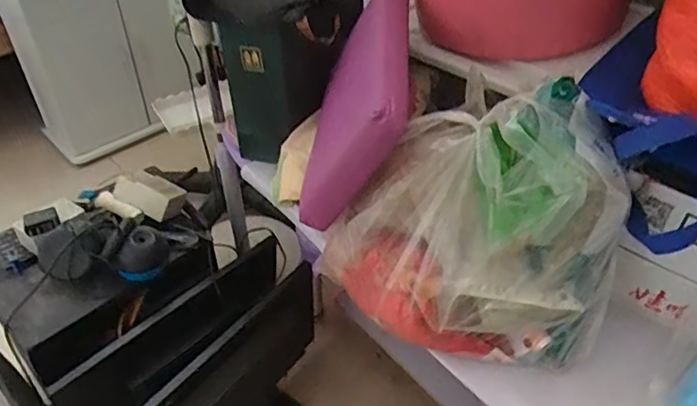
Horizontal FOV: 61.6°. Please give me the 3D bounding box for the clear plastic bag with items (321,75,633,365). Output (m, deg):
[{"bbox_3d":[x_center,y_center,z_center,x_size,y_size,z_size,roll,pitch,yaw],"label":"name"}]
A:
[{"bbox_3d":[0.157,0.030,0.743,0.269,0.289,0.305,-24,47,-24],"label":"clear plastic bag with items"}]

